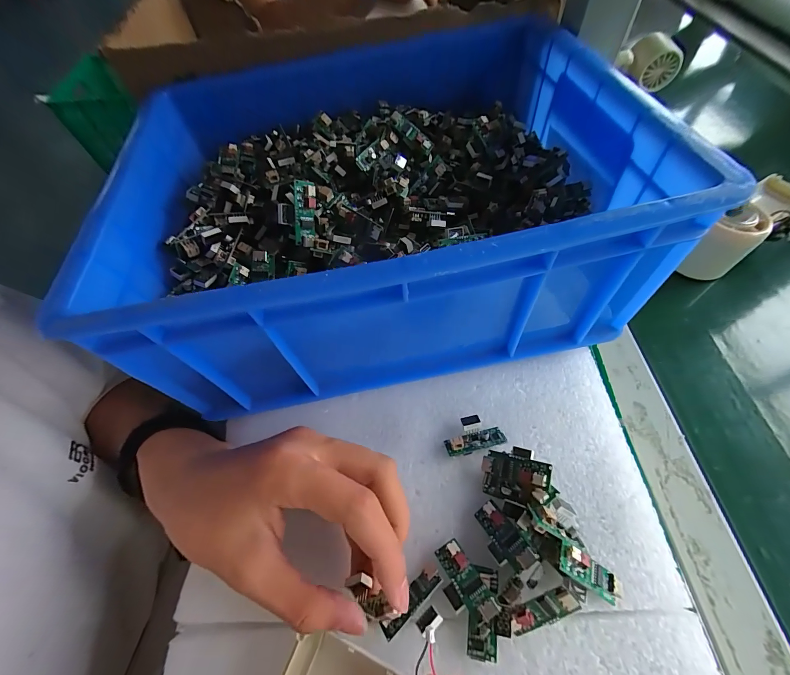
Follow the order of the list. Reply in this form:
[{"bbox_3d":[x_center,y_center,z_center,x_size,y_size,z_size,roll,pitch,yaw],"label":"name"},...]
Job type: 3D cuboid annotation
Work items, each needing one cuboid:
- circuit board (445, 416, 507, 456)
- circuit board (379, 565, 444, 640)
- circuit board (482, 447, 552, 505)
[{"bbox_3d":[0.051,0.065,0.227,0.038,0.009,0.022,-17,59,-6],"label":"circuit board"},{"bbox_3d":[0.008,0.137,0.178,0.038,0.004,0.011,-38,64,-17],"label":"circuit board"},{"bbox_3d":[0.072,0.082,0.202,0.038,0.012,0.030,-2,81,44],"label":"circuit board"}]

